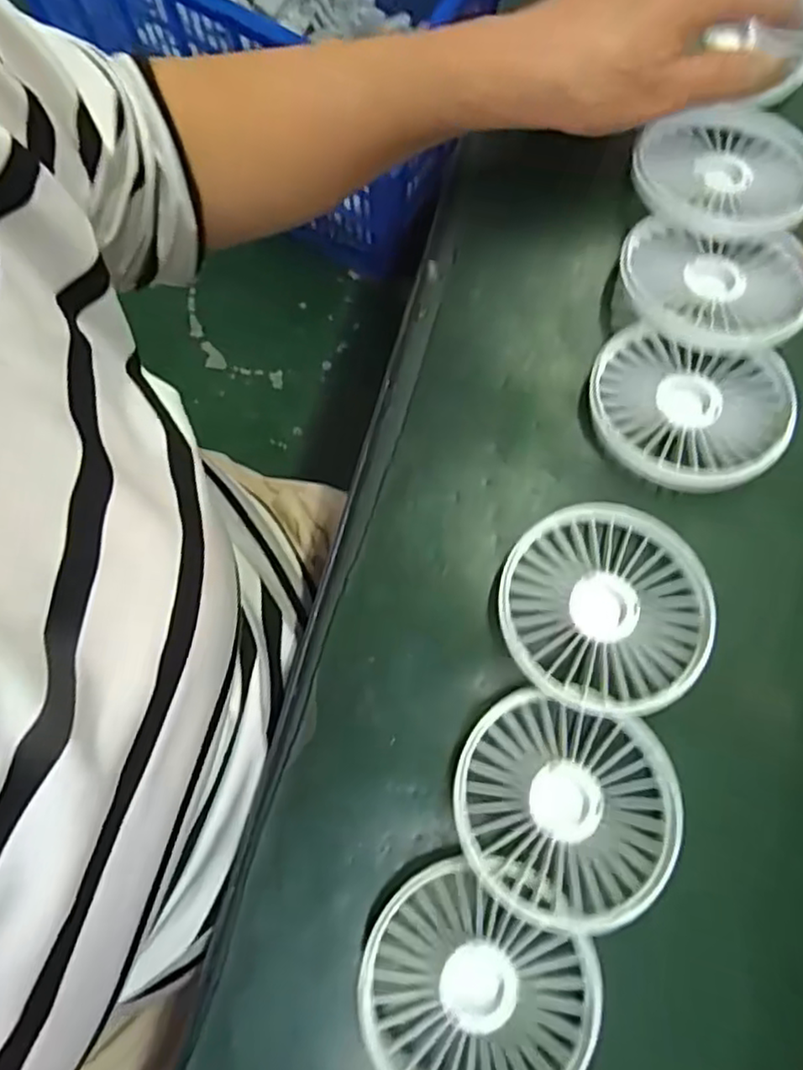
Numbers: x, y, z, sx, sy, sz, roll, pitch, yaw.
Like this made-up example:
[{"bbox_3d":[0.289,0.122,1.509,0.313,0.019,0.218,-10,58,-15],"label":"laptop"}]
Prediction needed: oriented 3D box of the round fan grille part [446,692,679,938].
[{"bbox_3d":[0.066,0.110,0.270,0.087,0.021,0.079,16,78,3],"label":"round fan grille part"}]

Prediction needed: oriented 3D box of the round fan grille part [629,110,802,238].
[{"bbox_3d":[0.163,-0.184,0.341,0.087,0.013,0.085,17,64,13],"label":"round fan grille part"}]

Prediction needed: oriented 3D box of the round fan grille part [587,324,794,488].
[{"bbox_3d":[0.130,-0.056,0.308,0.085,0.022,0.075,20,78,3],"label":"round fan grille part"}]

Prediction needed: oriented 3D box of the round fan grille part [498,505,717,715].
[{"bbox_3d":[0.088,0.031,0.290,0.090,0.018,0.084,0,78,-1],"label":"round fan grille part"}]

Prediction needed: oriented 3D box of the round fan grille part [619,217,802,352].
[{"bbox_3d":[0.148,-0.117,0.320,0.086,0.020,0.073,12,62,9],"label":"round fan grille part"}]

